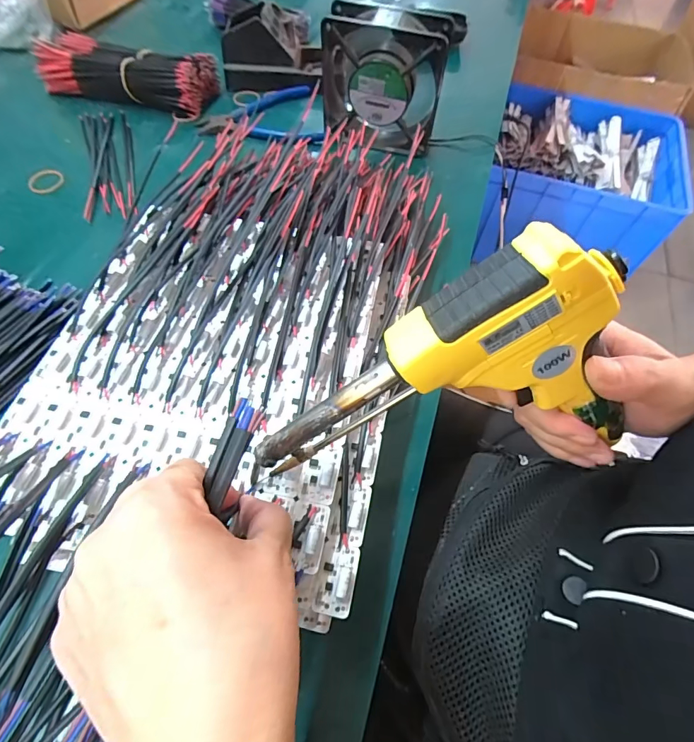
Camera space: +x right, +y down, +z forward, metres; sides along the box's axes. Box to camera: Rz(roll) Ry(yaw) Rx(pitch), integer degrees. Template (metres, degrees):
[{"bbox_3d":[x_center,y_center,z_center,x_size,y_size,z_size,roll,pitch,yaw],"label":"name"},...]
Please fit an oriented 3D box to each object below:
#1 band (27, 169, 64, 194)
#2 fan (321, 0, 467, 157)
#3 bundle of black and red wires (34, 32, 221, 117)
[{"bbox_3d":[-0.314,-0.198,0.437,0.034,0.004,0.033,1,59,-2],"label":"band"},{"bbox_3d":[0.038,-0.293,0.429,0.125,0.119,0.036,14,59,6],"label":"fan"},{"bbox_3d":[-0.267,-0.363,0.510,0.203,0.047,0.079,15,60,7],"label":"bundle of black and red wires"}]

